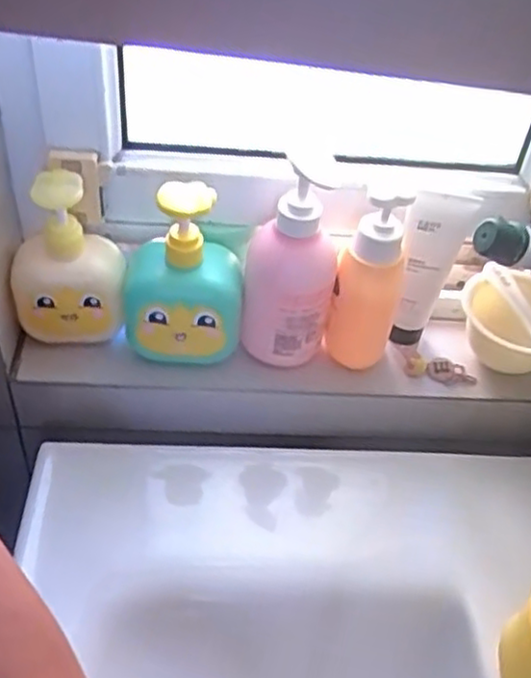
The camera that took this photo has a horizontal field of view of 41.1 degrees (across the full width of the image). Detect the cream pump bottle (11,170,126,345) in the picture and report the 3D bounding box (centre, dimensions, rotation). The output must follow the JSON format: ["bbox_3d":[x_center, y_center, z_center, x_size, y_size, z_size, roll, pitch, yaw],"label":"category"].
[{"bbox_3d":[-0.169,-0.069,0.611,0.090,0.149,0.060,4,43,0],"label":"cream pump bottle"}]

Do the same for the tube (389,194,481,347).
[{"bbox_3d":[0.149,-0.058,0.656,0.049,0.160,0.036,18,45,13],"label":"tube"}]

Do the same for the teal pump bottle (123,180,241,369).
[{"bbox_3d":[-0.072,-0.052,0.618,0.101,0.180,0.074,1,43,-3],"label":"teal pump bottle"}]

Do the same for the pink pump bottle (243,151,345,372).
[{"bbox_3d":[0.020,-0.053,0.614,0.075,0.200,0.057,4,43,-1],"label":"pink pump bottle"}]

